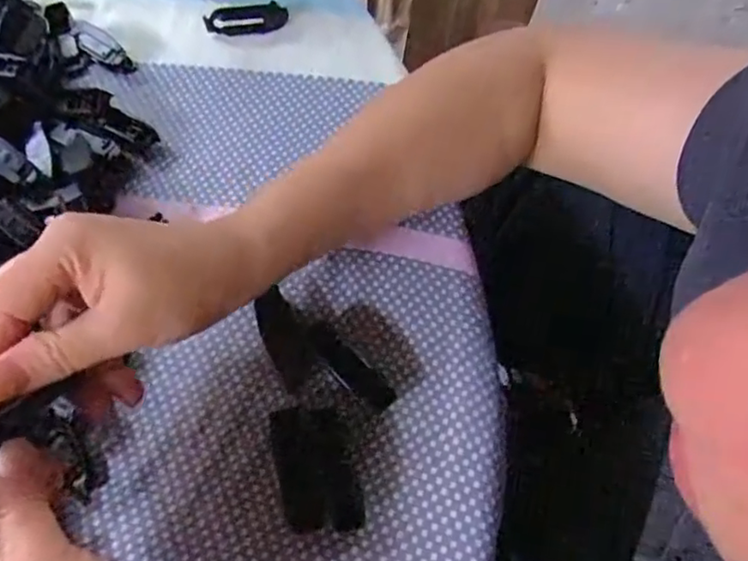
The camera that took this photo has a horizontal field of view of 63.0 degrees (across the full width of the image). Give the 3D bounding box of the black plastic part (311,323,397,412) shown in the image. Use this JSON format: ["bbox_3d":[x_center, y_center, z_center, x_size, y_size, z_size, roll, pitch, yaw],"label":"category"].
[{"bbox_3d":[-0.012,0.044,0.309,0.055,0.004,0.015,40,72,20],"label":"black plastic part"}]

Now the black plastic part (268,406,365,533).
[{"bbox_3d":[-0.029,0.088,0.288,0.033,0.004,0.060,-16,64,-4],"label":"black plastic part"}]

